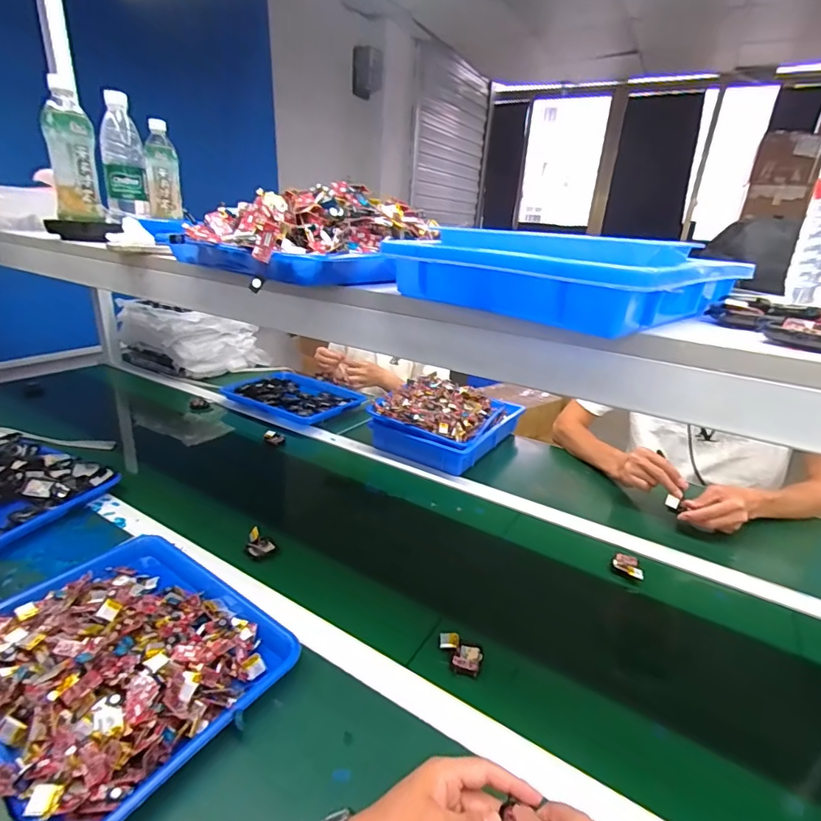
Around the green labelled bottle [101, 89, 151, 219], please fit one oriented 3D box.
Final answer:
[{"bbox_3d":[-0.494,-0.432,0.805,0.067,0.182,0.057,-9,25,-28],"label":"green labelled bottle"}]

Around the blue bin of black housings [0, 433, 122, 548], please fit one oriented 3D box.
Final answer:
[{"bbox_3d":[-0.729,0.129,0.813,0.335,0.053,0.245,11,23,21],"label":"blue bin of black housings"}]

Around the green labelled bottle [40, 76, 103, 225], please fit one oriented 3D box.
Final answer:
[{"bbox_3d":[-0.513,-0.389,0.711,0.064,0.182,0.067,-9,25,-28],"label":"green labelled bottle"}]

